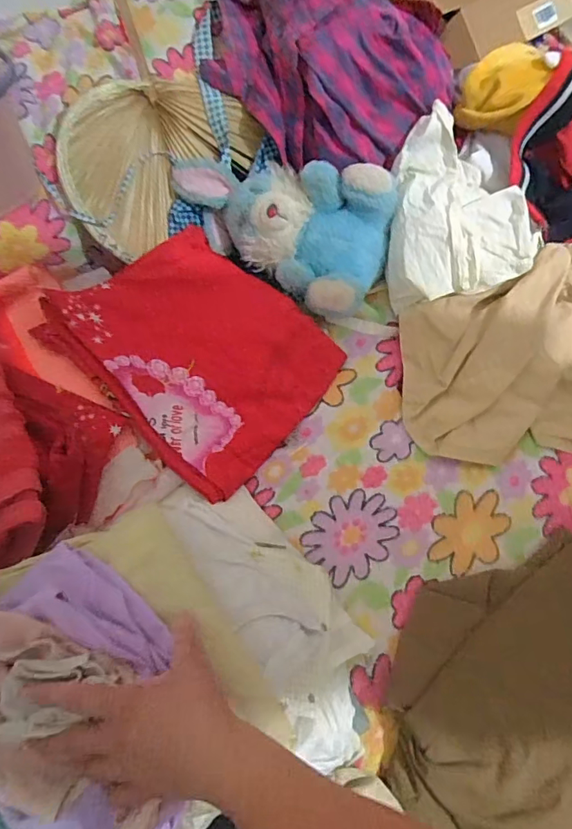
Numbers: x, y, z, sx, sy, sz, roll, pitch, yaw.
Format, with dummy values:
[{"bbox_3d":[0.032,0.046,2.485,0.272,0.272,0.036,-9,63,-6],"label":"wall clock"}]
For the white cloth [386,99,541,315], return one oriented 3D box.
[{"bbox_3d":[0.232,-0.273,0.670,0.190,0.112,0.222,-6,69,-2],"label":"white cloth"}]

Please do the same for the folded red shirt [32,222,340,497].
[{"bbox_3d":[-0.108,-0.085,0.646,0.308,0.042,0.269,45,66,2],"label":"folded red shirt"}]

